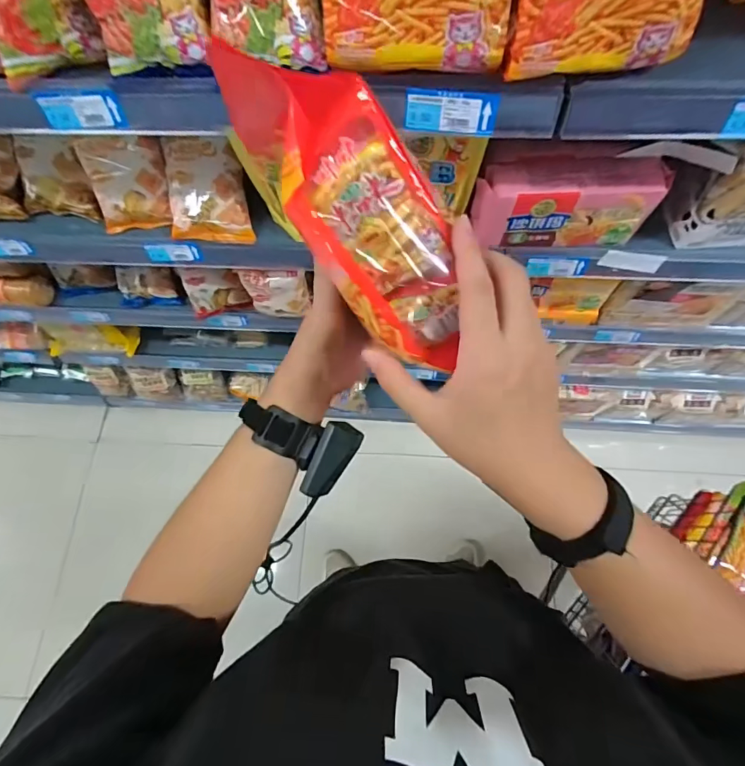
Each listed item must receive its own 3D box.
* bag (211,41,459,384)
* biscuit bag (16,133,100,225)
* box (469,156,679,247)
[{"bbox_3d":[-0.003,-0.099,0.258,0.071,0.033,0.202,-37,108,-12],"label":"bag"},{"bbox_3d":[-0.545,-0.346,0.736,0.131,0.112,0.066,12,69,7],"label":"biscuit bag"},{"bbox_3d":[0.288,-0.275,0.660,0.254,0.127,0.068,-2,68,2],"label":"box"}]

